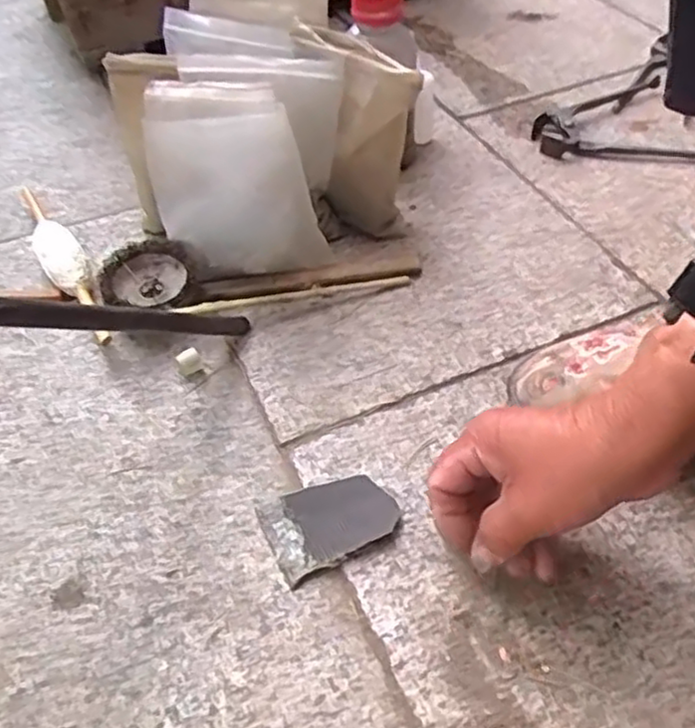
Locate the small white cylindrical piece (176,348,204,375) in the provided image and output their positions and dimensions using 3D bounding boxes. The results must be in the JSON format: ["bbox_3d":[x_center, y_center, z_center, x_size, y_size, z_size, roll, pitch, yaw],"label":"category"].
[{"bbox_3d":[-0.110,-0.002,0.502,0.014,0.014,0.012,-27,52,-19],"label":"small white cylindrical piece"}]

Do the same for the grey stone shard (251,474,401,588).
[{"bbox_3d":[-0.011,0.088,0.413,0.071,0.009,0.054,-22,51,-15],"label":"grey stone shard"}]

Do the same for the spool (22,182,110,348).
[{"bbox_3d":[-0.235,-0.089,0.589,0.033,0.029,0.226,-27,52,-19],"label":"spool"}]

